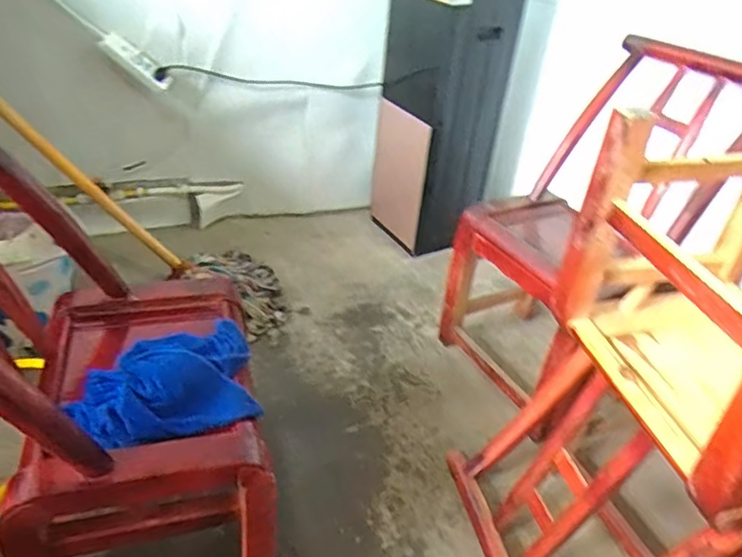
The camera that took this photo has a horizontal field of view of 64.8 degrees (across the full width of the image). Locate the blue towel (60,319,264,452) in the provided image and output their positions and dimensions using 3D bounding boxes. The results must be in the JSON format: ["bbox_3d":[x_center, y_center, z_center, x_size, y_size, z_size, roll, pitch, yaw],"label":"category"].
[{"bbox_3d":[-0.267,0.123,0.761,0.223,0.050,0.206,-6,37,-19],"label":"blue towel"}]

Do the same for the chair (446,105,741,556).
[{"bbox_3d":[0.403,0.186,0.809,0.372,0.707,0.373,-3,35,-13],"label":"chair"}]

